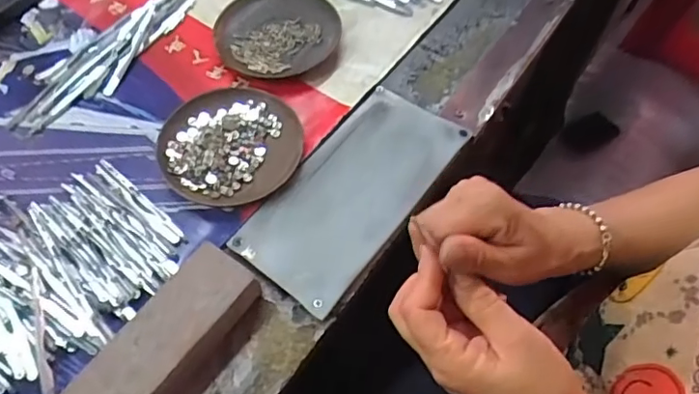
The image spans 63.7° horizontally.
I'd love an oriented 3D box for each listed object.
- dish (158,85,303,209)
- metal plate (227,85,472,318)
[{"bbox_3d":[-0.097,-0.046,0.459,0.112,0.013,0.111,1,60,-1],"label":"dish"},{"bbox_3d":[0.004,-0.008,0.446,0.092,0.009,0.195,34,65,16],"label":"metal plate"}]

